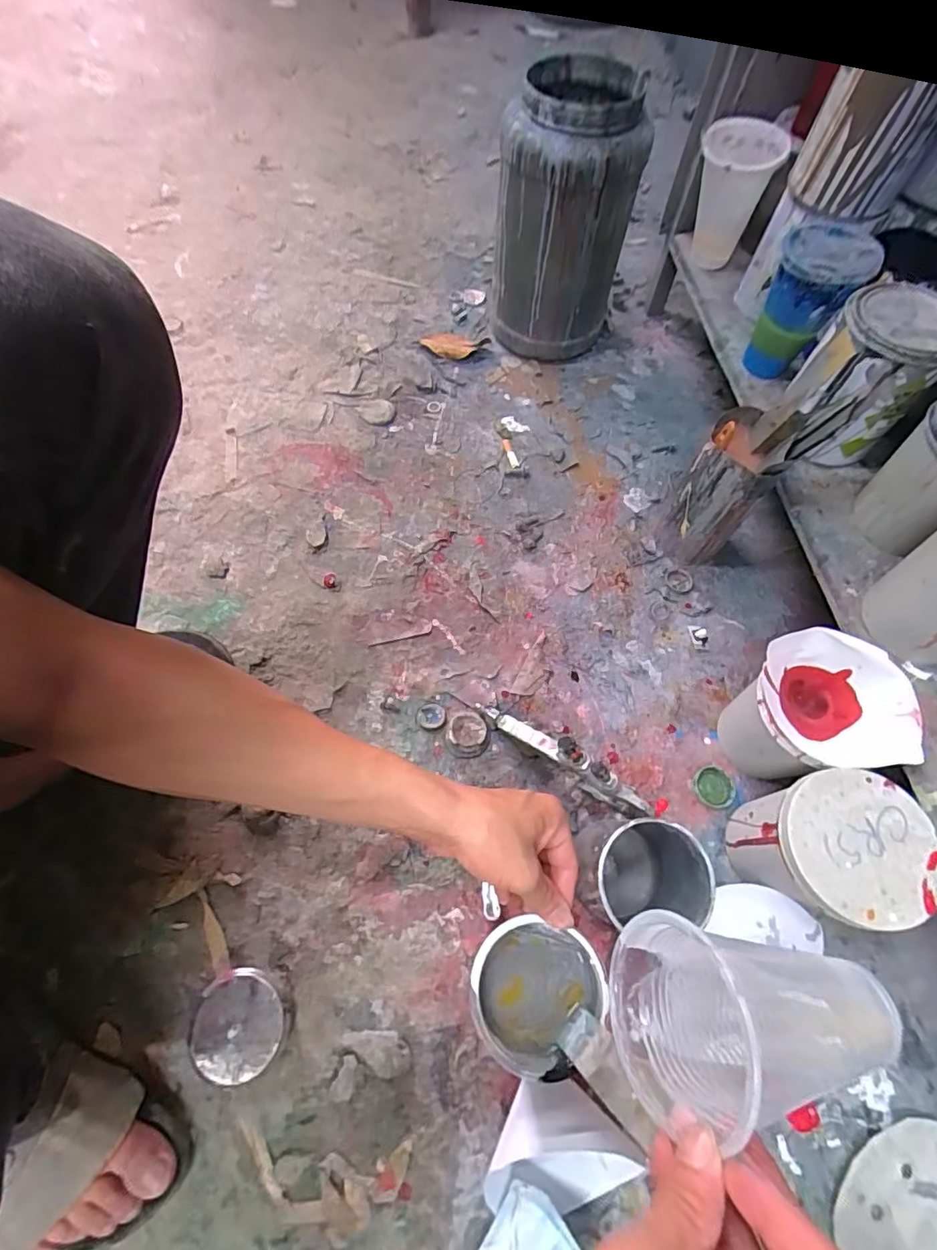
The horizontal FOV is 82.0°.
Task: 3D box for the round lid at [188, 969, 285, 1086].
[{"bbox_3d":[-0.188,0.331,0.449,0.070,0.026,0.074,1,65,-2],"label":"round lid"}]

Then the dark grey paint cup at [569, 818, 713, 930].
[{"bbox_3d":[0.129,0.195,0.425,0.081,0.107,0.075,-10,66,-7],"label":"dark grey paint cup"}]

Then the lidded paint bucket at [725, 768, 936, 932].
[{"bbox_3d":[0.297,0.192,0.461,0.112,0.129,0.107,1,65,-2],"label":"lidded paint bucket"}]

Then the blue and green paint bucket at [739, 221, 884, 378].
[{"bbox_3d":[0.357,-0.339,0.581,0.085,0.131,0.085,1,65,-2],"label":"blue and green paint bucket"}]

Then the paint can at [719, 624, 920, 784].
[{"bbox_3d":[0.316,0.085,0.506,0.114,0.144,0.107,1,65,-2],"label":"paint can"}]

